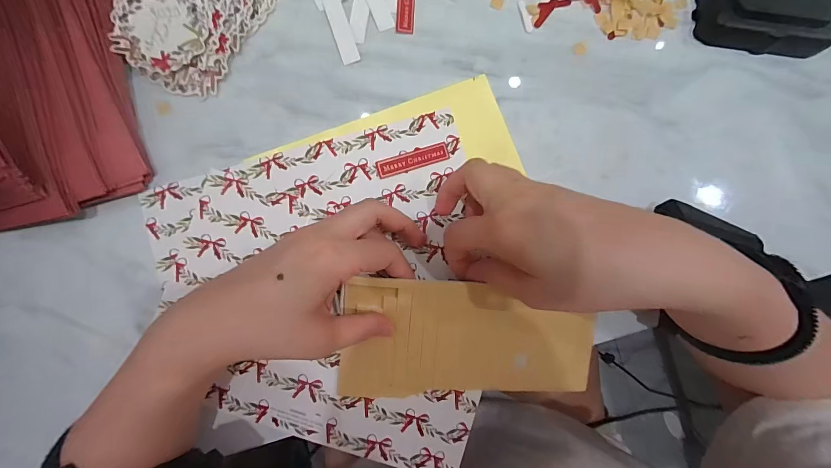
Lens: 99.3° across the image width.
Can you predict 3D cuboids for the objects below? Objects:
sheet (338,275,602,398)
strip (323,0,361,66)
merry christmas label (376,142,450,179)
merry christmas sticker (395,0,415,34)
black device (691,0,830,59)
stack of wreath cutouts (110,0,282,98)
[{"bbox_3d":[0.040,0.079,0.268,0.188,0.013,0.092,2,105,-3],"label":"sheet"},{"bbox_3d":[-0.062,-0.173,0.294,0.015,0.004,0.063,-17,87,-3],"label":"strip"},{"bbox_3d":[-0.002,-0.060,0.288,0.059,0.004,0.015,-17,87,-3],"label":"merry christmas label"},{"bbox_3d":[-0.008,-0.199,0.299,0.015,0.004,0.061,4,86,-1],"label":"merry christmas sticker"},{"bbox_3d":[0.292,-0.180,0.293,0.101,0.023,0.054,4,86,-1],"label":"black device"},{"bbox_3d":[-0.180,-0.190,0.286,0.107,0.016,0.141,33,86,1],"label":"stack of wreath cutouts"}]

